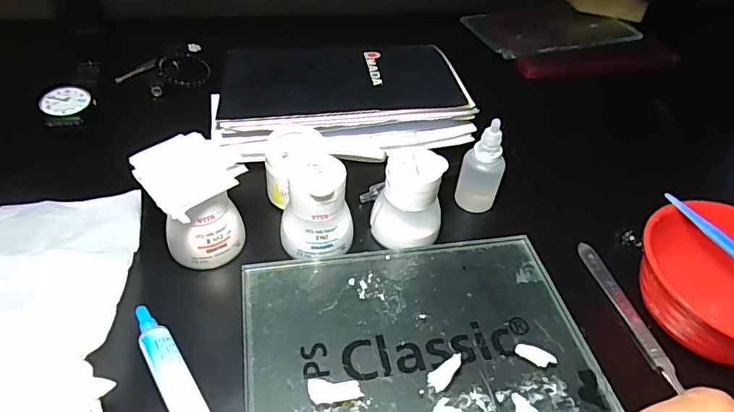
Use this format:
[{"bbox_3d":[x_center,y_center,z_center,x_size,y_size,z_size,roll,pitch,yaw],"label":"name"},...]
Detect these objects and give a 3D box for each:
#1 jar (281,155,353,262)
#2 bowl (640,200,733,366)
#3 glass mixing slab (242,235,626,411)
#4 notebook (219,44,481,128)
[{"bbox_3d":[-0.032,-0.001,0.328,0.045,0.056,0.049,3,45,-3],"label":"jar"},{"bbox_3d":[0.222,0.053,0.307,0.103,0.053,0.105,3,45,-3],"label":"bowl"},{"bbox_3d":[0.032,0.083,0.288,0.199,0.009,0.149,-4,46,-10],"label":"glass mixing slab"},{"bbox_3d":[-0.022,-0.110,0.449,0.209,0.028,0.142,-3,46,-9],"label":"notebook"}]

